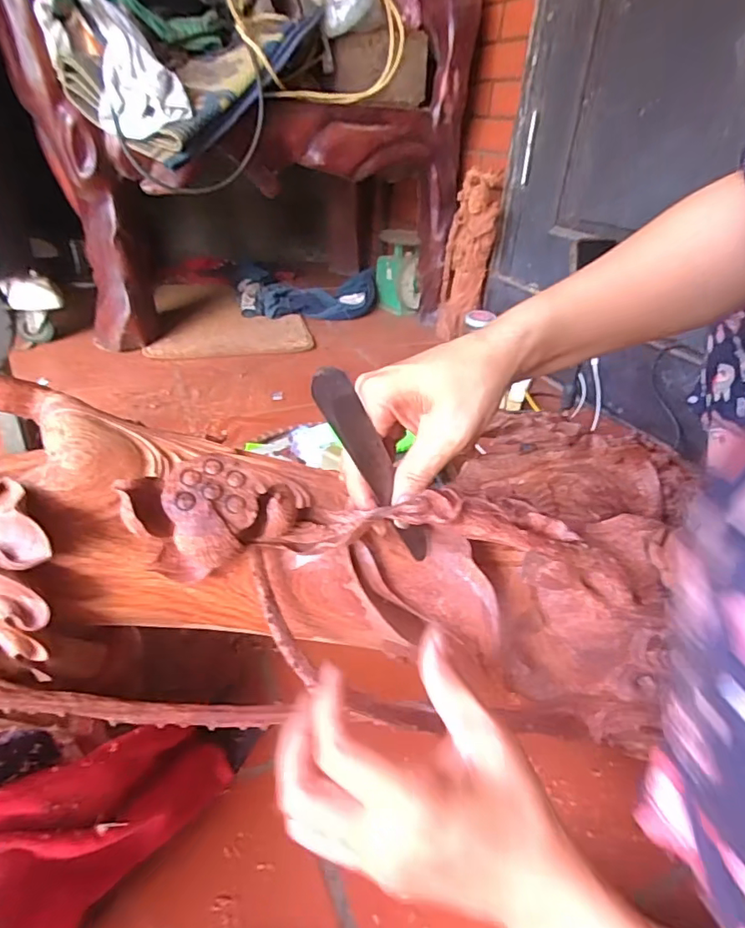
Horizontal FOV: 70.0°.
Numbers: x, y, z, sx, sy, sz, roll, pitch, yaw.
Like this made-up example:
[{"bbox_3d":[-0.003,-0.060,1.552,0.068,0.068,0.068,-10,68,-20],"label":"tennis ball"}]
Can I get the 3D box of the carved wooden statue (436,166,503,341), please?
[{"bbox_3d":[0.229,-0.485,1.272,0.107,0.358,0.083,5,31,4],"label":"carved wooden statue"}]

